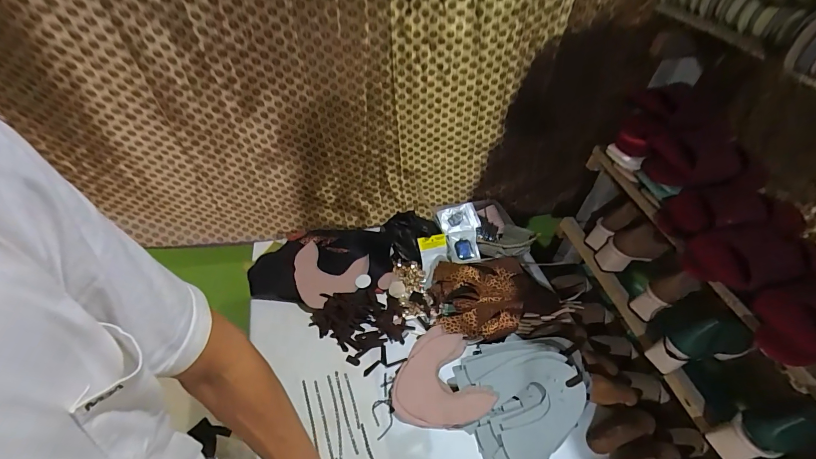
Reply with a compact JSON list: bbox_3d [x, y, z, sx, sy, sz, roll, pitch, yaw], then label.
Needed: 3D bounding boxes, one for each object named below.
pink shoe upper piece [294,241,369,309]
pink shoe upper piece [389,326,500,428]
[{"bbox_3d":[-0.185,0.101,0.788,0.154,0.020,0.149,16,44,10],"label":"pink shoe upper piece"},{"bbox_3d":[0.051,0.277,0.665,0.167,0.034,0.178,-11,46,-17],"label":"pink shoe upper piece"}]

